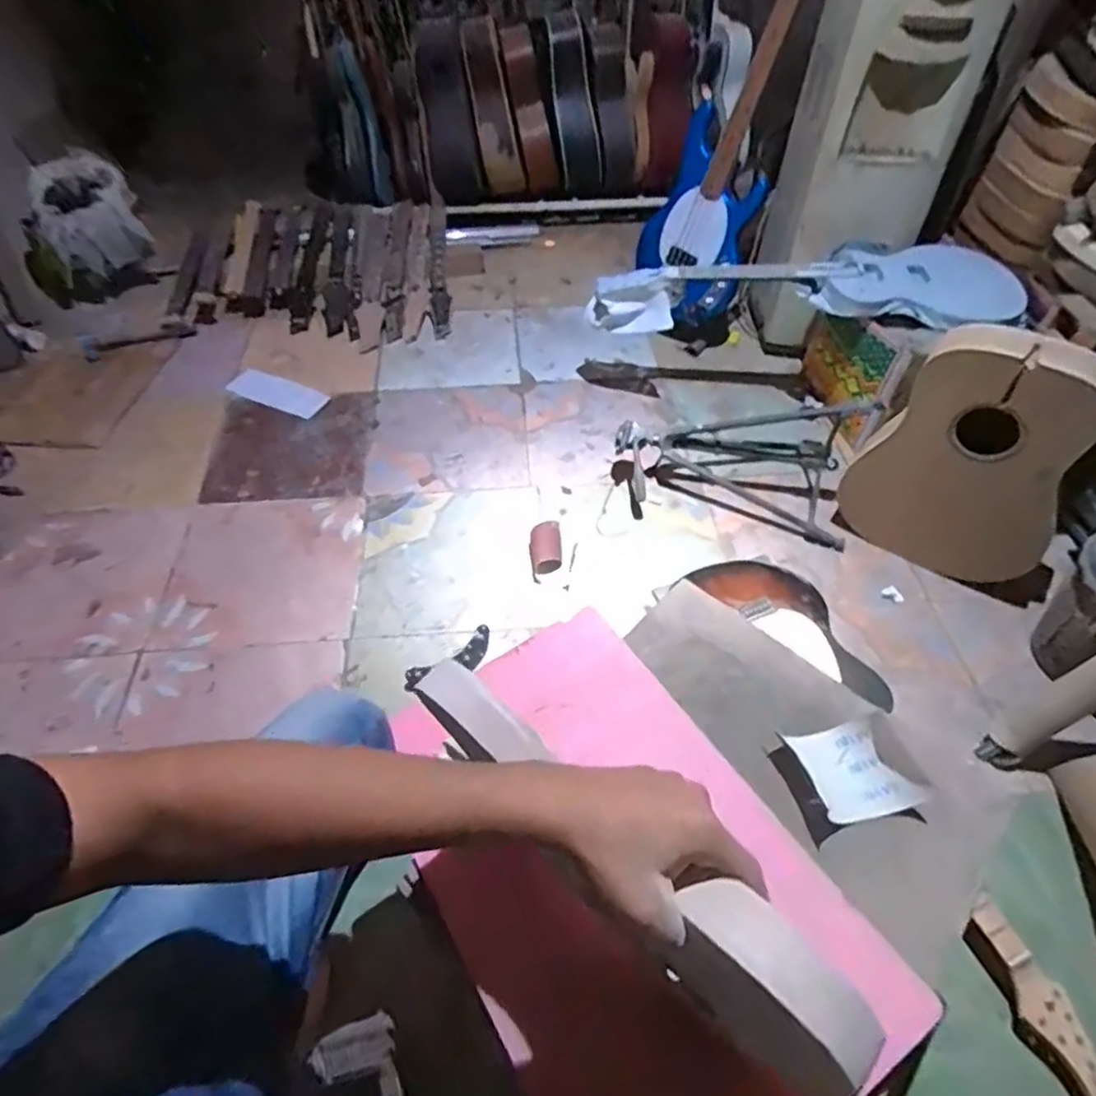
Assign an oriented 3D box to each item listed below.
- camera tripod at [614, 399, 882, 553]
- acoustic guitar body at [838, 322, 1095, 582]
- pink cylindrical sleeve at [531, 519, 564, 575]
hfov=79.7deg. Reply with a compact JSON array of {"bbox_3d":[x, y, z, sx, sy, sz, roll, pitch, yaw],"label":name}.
[{"bbox_3d":[0.427,-0.217,1.492,0.537,0.235,0.249,12,53,10],"label":"camera tripod"},{"bbox_3d":[0.808,-0.160,1.266,0.368,0.498,0.096,23,56,18],"label":"acoustic guitar body"},{"bbox_3d":[-0.003,-0.002,1.437,0.070,0.044,0.127,-4,52,-2],"label":"pink cylindrical sleeve"}]

